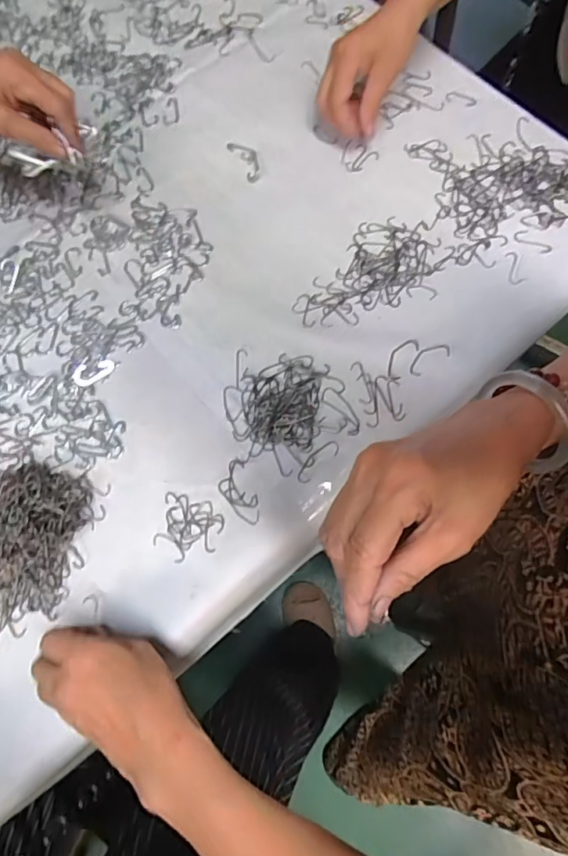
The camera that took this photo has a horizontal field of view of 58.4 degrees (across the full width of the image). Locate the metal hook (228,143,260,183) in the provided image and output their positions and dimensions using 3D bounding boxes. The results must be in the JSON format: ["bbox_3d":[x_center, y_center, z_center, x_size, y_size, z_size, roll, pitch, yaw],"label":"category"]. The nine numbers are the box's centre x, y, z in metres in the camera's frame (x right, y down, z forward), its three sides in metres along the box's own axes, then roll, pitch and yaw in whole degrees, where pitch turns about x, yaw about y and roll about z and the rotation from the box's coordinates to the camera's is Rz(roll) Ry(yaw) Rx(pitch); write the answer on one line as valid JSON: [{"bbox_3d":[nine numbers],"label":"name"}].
[{"bbox_3d":[-0.041,-0.296,0.558,0.022,0.004,0.058,-29,75,-6],"label":"metal hook"}]

